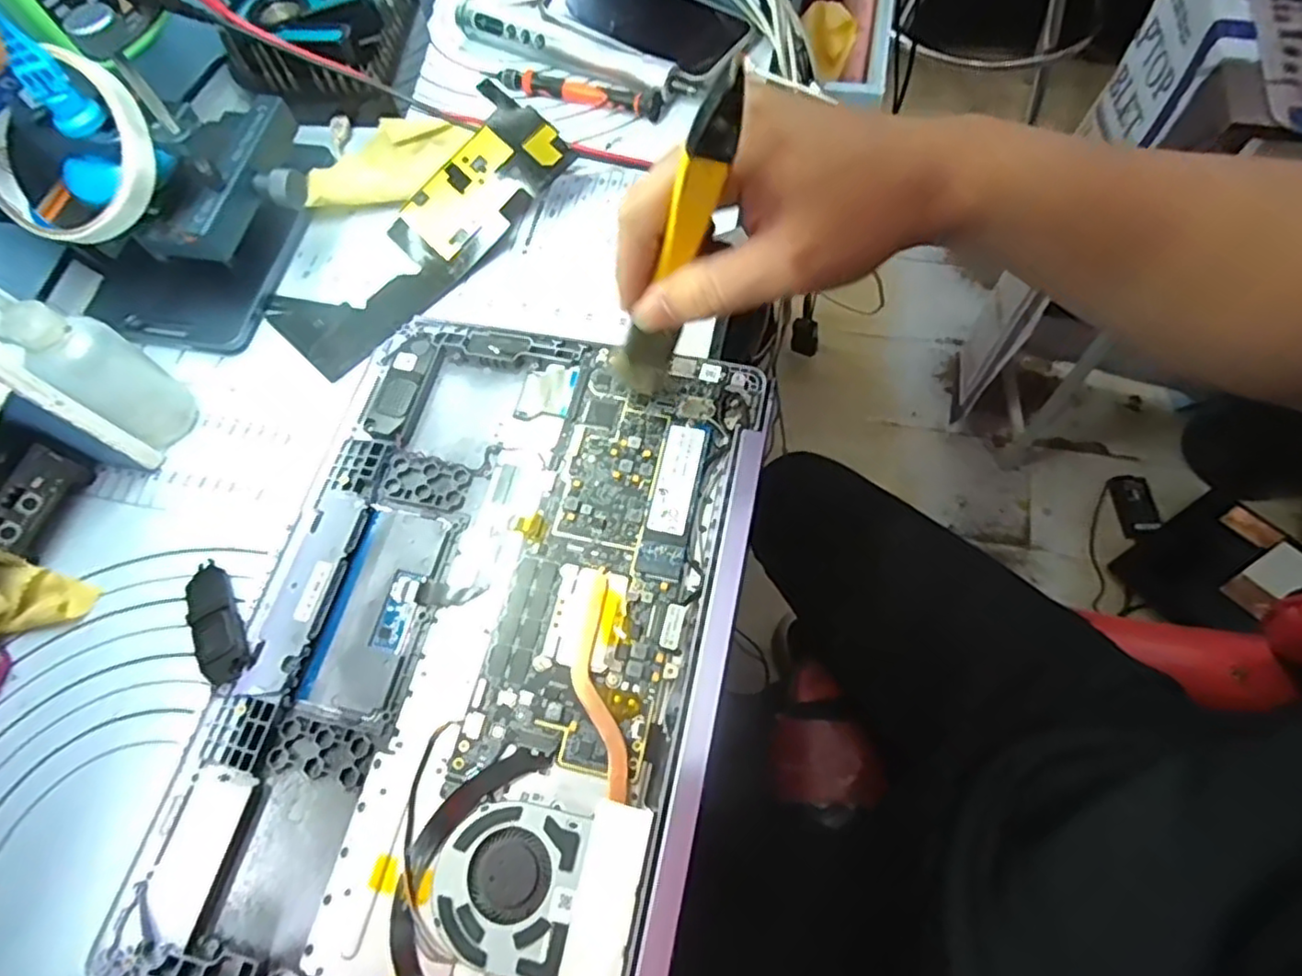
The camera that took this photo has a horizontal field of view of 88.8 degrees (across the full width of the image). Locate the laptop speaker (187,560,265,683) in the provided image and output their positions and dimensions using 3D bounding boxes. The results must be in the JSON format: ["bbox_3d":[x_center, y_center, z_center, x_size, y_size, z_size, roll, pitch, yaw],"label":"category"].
[{"bbox_3d":[-0.206,0.062,0.313,0.024,0.010,0.063,-37,69,-12],"label":"laptop speaker"}]

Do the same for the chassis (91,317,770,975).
[{"bbox_3d":[-0.075,0.068,0.305,0.214,0.010,0.320,12,68,8],"label":"chassis"}]

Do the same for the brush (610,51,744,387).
[{"bbox_3d":[0.008,-0.087,0.259,0.022,0.172,0.021,26,70,0],"label":"brush"}]

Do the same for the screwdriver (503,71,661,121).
[{"bbox_3d":[-0.049,-0.268,0.450,0.115,0.011,0.017,14,68,9],"label":"screwdriver"}]

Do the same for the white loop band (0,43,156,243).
[{"bbox_3d":[-0.277,-0.158,0.313,0.086,0.015,0.079,2,103,9],"label":"white loop band"}]

